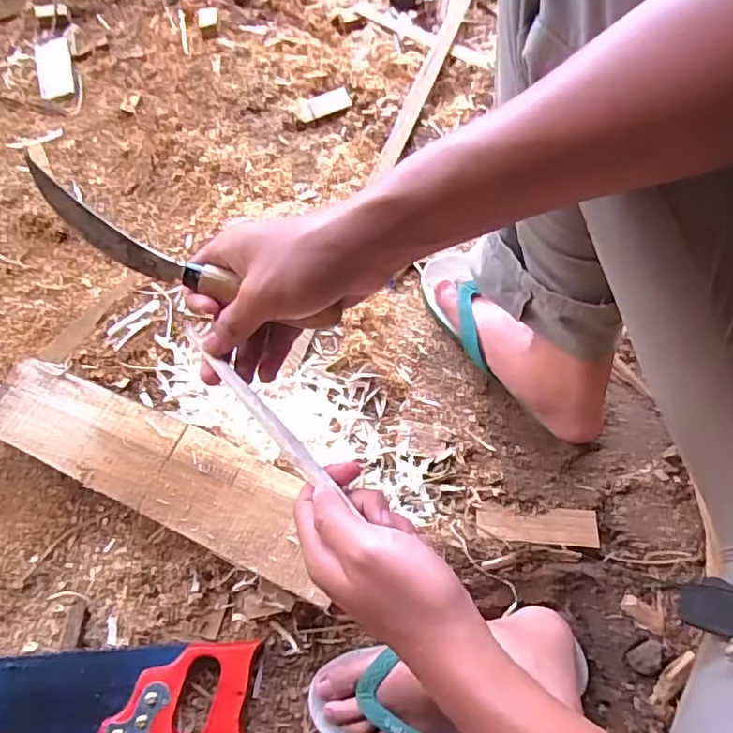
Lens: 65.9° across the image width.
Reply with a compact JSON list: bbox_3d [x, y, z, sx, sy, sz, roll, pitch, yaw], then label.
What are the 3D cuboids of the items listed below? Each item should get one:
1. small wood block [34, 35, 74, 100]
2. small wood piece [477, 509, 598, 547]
[{"bbox_3d":[-0.454,-0.435,0.822,0.054,0.004,0.098,-13,80,6],"label":"small wood block"},{"bbox_3d":[0.181,0.168,0.598,0.123,0.012,0.037,4,70,-1],"label":"small wood piece"}]

